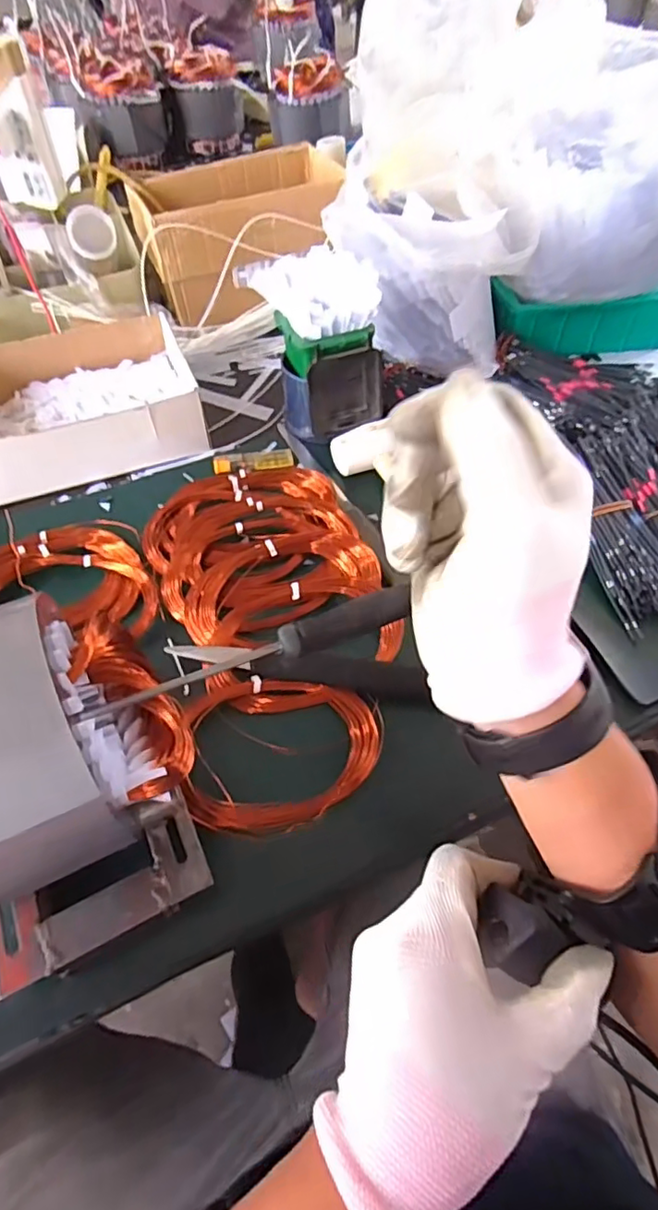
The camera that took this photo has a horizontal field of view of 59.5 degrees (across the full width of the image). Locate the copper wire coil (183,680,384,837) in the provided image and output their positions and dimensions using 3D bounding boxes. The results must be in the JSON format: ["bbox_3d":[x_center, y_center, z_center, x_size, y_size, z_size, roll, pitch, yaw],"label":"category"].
[{"bbox_3d":[-0.031,0.110,0.443,0.149,0.033,0.115,-8,56,-6],"label":"copper wire coil"}]

